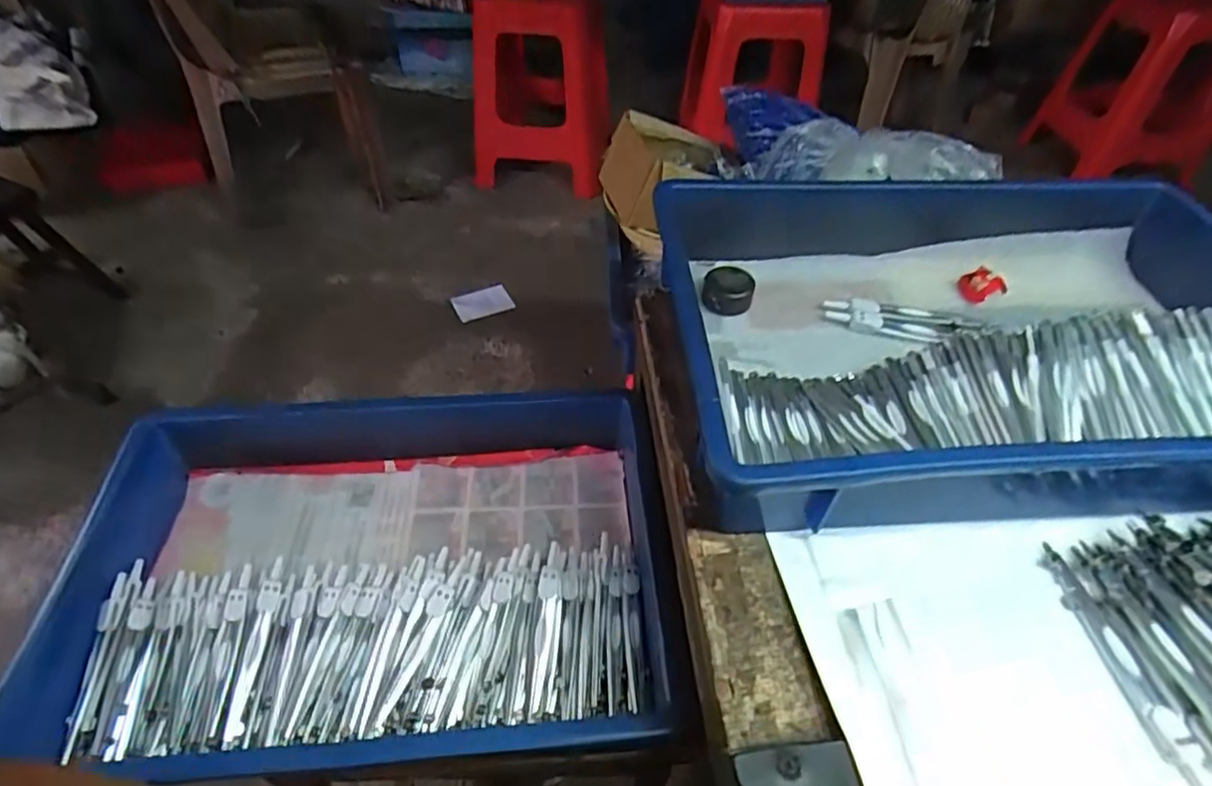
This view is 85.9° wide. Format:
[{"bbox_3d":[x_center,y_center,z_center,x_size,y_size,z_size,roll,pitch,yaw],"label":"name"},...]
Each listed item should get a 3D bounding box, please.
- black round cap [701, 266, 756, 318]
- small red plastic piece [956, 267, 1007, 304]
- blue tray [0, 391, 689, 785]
[{"bbox_3d":[0.092,-0.078,0.492,0.037,0.027,0.037,7,47,5],"label":"black round cap"},{"bbox_3d":[0.286,-0.083,0.496,0.030,0.016,0.023,-20,50,-19],"label":"small red plastic piece"},{"bbox_3d":[-0.178,0.136,0.494,0.434,0.083,0.277,-2,47,-3],"label":"blue tray"}]

